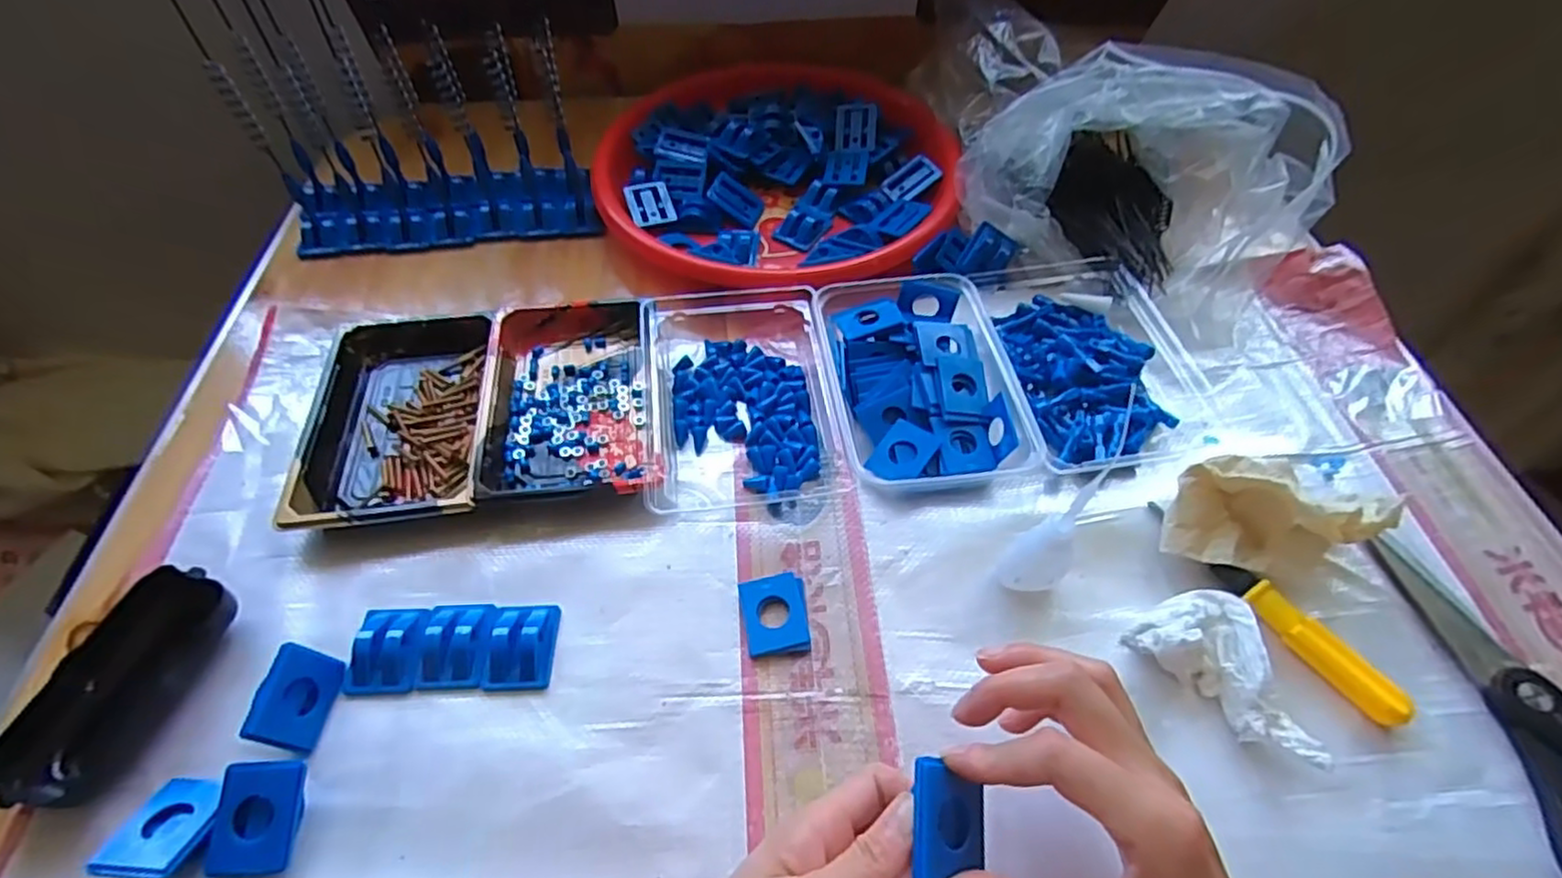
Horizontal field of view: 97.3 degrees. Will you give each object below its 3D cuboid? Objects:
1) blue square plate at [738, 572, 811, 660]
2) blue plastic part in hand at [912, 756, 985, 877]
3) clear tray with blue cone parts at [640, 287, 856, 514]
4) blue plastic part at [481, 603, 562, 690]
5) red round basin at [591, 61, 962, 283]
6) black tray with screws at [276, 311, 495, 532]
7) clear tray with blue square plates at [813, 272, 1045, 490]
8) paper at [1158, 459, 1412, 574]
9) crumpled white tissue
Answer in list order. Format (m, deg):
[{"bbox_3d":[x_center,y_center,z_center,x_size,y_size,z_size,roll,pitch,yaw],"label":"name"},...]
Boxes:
[{"bbox_3d":[-0.003,0.094,0.370,0.034,0.006,0.043,-6,53,-4],"label":"blue square plate"},{"bbox_3d":[0.066,0.147,0.266,0.032,0.005,0.040,19,64,-27],"label":"blue plastic part in hand"},{"bbox_3d":[-0.028,-0.040,0.449,0.120,0.030,0.174,-6,53,-4],"label":"clear tray with blue cone parts"},{"bbox_3d":[-0.136,0.106,0.357,0.033,0.015,0.044,-3,53,-2],"label":"blue plastic part"},{"bbox_3d":[-0.002,-0.227,0.574,0.283,0.051,0.259,0,53,0],"label":"red round basin"},{"bbox_3d":[-0.238,-0.016,0.437,0.106,0.023,0.161,-6,53,-4],"label":"black tray with screws"},{"bbox_3d":[0.088,-0.038,0.443,0.110,0.035,0.155,-7,54,-5],"label":"clear tray with blue square plates"},{"bbox_3d":[0.259,0.035,0.374,0.101,0.054,0.062,-7,54,-5],"label":"paper"},{"bbox_3d":[0.225,0.111,0.337,0.052,0.028,0.085,-34,60,-22],"label":"crumpled white tissue"}]

